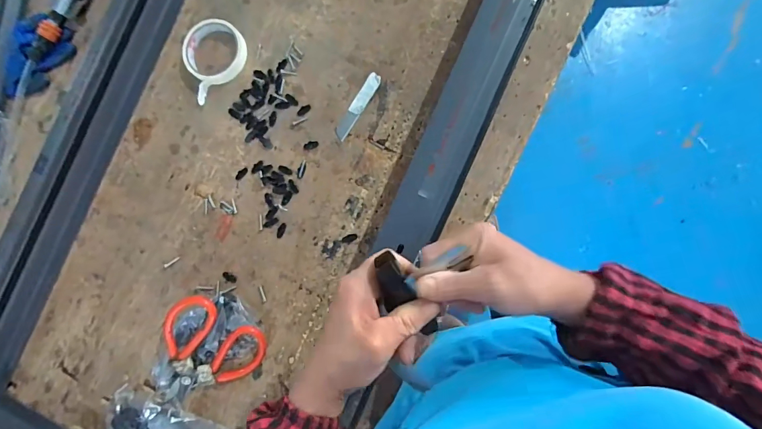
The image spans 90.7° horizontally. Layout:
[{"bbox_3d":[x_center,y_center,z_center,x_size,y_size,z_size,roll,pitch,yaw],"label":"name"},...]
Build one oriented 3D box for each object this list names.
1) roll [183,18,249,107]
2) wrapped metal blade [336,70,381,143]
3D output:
[{"bbox_3d":[-0.245,-0.233,0.555,0.092,0.025,0.105,-18,86,6],"label":"roll"},{"bbox_3d":[-0.033,-0.154,0.536,0.020,0.005,0.103,33,92,6],"label":"wrapped metal blade"}]

